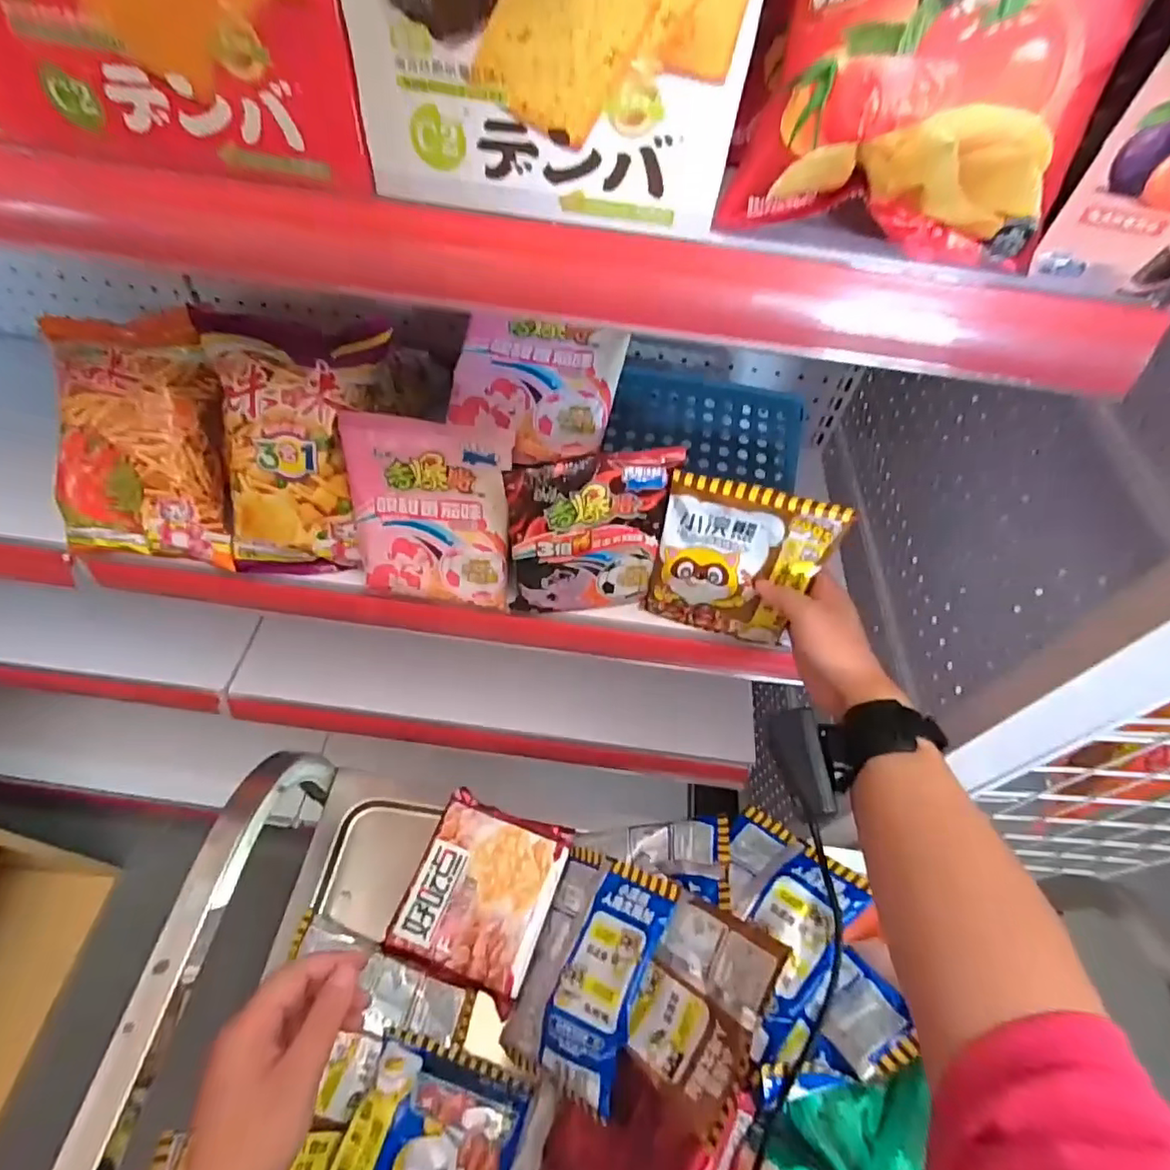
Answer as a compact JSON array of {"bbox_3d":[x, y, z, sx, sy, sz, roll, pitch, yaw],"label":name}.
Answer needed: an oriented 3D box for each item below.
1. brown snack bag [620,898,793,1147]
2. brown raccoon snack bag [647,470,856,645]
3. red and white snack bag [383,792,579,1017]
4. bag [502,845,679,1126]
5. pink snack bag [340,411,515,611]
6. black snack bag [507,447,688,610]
[{"bbox_3d":[0.085,0.300,0.435,0.088,0.020,0.119,10,61,46],"label":"brown snack bag"},{"bbox_3d":[0.116,-0.014,0.470,0.121,0.143,0.029,15,56,5],"label":"brown raccoon snack bag"},{"bbox_3d":[-0.090,0.268,0.533,0.119,0.028,0.142,20,56,9],"label":"red and white snack bag"},{"bbox_3d":[-0.001,0.299,0.475,0.108,0.025,0.156,-4,47,45],"label":"bag"},{"bbox_3d":[-0.125,-0.060,0.496,0.125,0.150,0.043,6,25,-3],"label":"pink snack bag"},{"bbox_3d":[0.005,-0.037,0.481,0.129,0.138,0.048,-6,56,-9],"label":"black snack bag"}]

